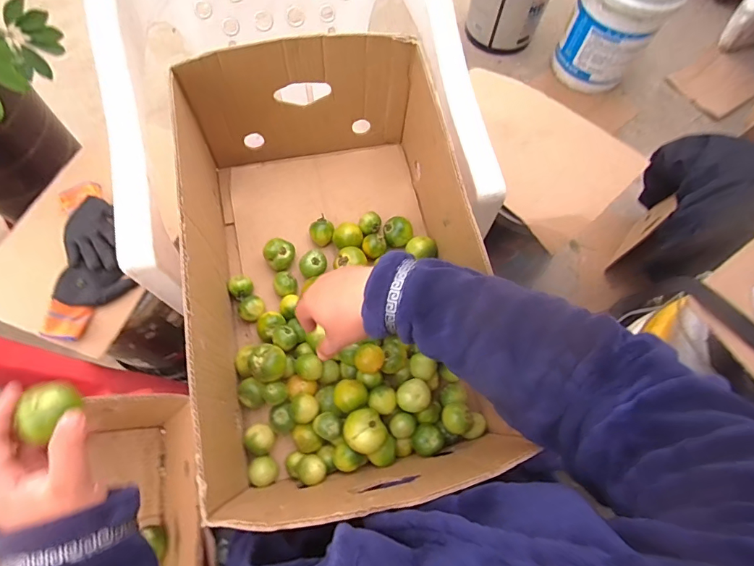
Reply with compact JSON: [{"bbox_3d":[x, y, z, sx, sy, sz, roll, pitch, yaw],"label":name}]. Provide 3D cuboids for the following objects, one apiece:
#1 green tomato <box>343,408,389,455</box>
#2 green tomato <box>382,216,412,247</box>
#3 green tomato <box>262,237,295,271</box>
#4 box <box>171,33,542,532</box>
[{"bbox_3d":[-0.015,0.181,0.506,0.048,0.040,0.050,1,69,-1],"label":"green tomato"},{"bbox_3d":[0.032,-0.076,0.642,0.042,0.042,0.035,-6,70,-4],"label":"green tomato"},{"bbox_3d":[-0.145,-0.043,0.623,0.044,0.032,0.048,-29,73,-12],"label":"green tomato"},{"bbox_3d":[-0.037,-0.039,0.543,0.367,0.198,0.581,-11,70,-6],"label":"box"}]

